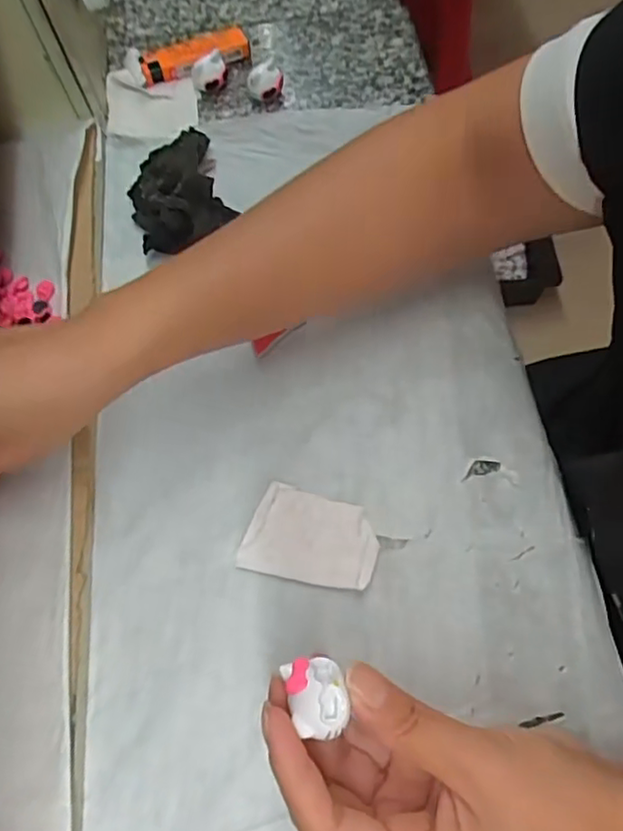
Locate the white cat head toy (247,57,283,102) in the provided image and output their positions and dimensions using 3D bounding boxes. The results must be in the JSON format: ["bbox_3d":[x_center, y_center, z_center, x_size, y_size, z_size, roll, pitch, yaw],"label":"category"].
[{"bbox_3d":[-0.031,-0.227,0.427,0.023,0.022,0.018,0,65,0],"label":"white cat head toy"}]

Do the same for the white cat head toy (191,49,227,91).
[{"bbox_3d":[-0.071,-0.238,0.437,0.024,0.018,0.020,-9,66,-4],"label":"white cat head toy"}]

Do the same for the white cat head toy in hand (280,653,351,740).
[{"bbox_3d":[0.002,0.093,0.211,0.019,0.009,0.024,-13,66,-6],"label":"white cat head toy in hand"}]

